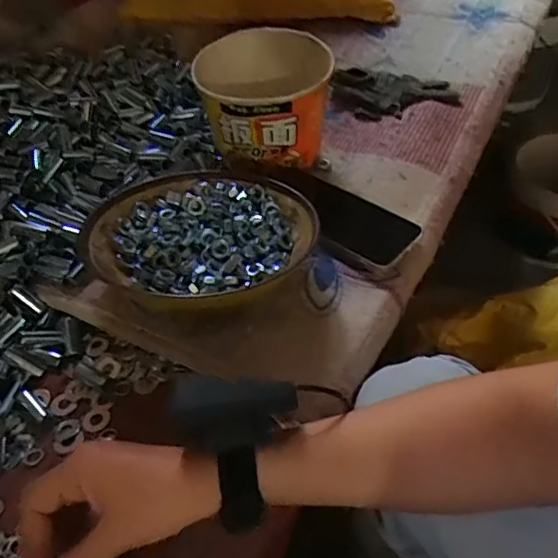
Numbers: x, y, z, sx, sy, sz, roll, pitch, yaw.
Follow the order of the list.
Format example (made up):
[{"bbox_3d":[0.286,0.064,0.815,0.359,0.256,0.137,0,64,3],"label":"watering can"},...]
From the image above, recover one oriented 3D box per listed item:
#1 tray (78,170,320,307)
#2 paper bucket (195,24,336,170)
[{"bbox_3d":[-0.064,-0.038,0.511,0.192,0.047,0.157,-5,47,2],"label":"tray"},{"bbox_3d":[-0.018,-0.189,0.631,0.135,0.111,0.145,-3,47,3],"label":"paper bucket"}]

